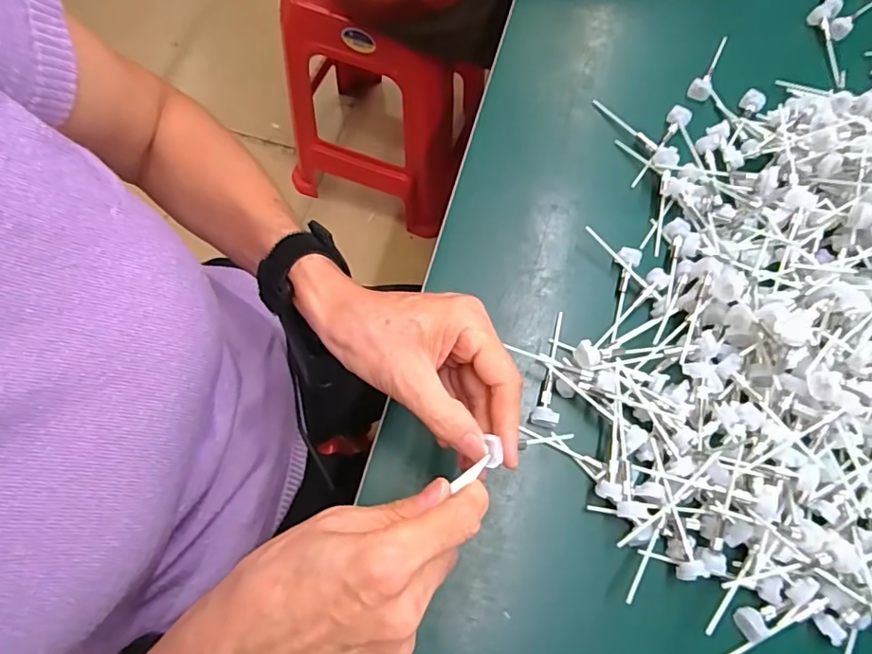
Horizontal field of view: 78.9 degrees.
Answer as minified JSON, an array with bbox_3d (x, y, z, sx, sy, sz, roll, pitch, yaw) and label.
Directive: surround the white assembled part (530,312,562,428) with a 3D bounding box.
[{"bbox_3d":[0.086,0.030,0.383,0.017,0.013,0.090,16,70,4],"label":"white assembled part"}]

